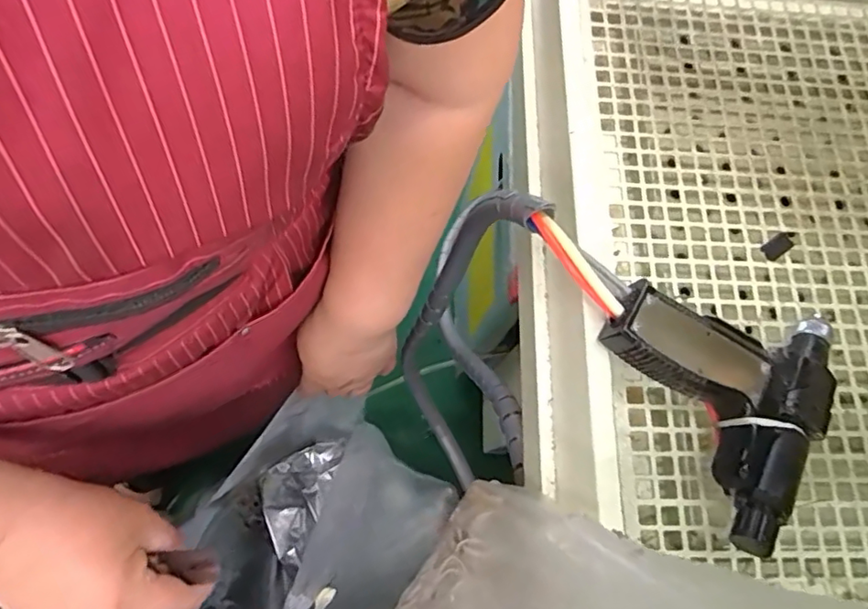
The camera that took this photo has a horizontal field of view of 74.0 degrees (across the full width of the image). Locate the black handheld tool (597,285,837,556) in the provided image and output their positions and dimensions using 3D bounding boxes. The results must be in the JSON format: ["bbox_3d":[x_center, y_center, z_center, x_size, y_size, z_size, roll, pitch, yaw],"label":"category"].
[{"bbox_3d":[0.159,0.034,0.325,0.129,0.059,0.137,39,74,8],"label":"black handheld tool"}]

